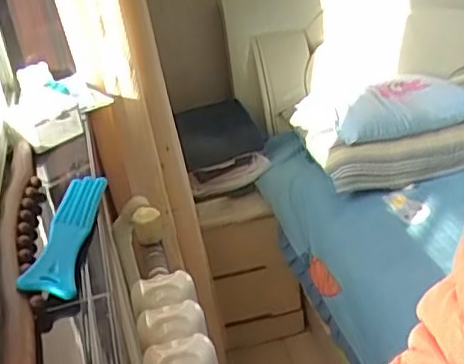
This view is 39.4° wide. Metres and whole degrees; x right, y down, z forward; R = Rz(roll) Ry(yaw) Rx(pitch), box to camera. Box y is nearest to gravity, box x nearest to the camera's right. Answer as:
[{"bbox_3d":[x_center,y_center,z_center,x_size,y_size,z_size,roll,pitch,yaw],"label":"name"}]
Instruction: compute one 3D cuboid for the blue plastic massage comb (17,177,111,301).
[{"bbox_3d":[-0.202,0.056,0.804,0.056,0.023,0.249,19,28,-11],"label":"blue plastic massage comb"}]

